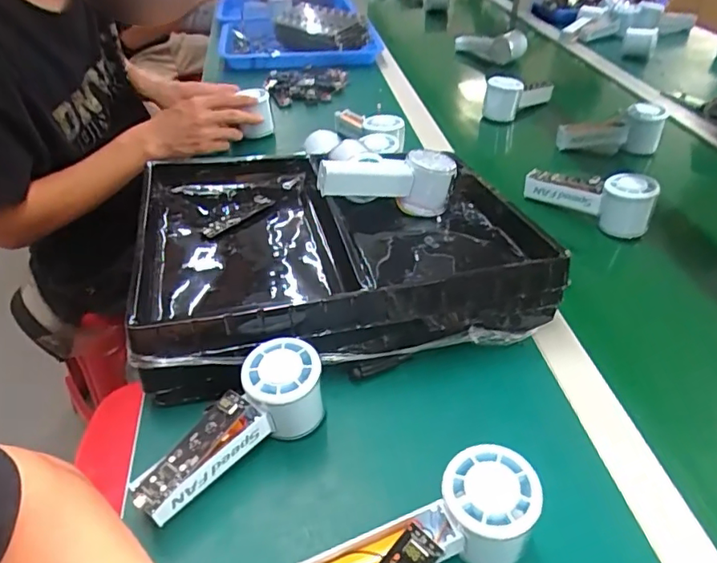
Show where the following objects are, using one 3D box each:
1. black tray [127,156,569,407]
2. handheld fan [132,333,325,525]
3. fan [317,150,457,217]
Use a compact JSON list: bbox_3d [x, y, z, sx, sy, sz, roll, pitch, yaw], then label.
[{"bbox_3d":[-0.015,-0.039,0.548,0.376,0.078,0.285,-9,40,-12],"label":"black tray"},{"bbox_3d":[-0.092,0.105,0.384,0.147,0.065,0.055,-27,47,-30],"label":"handheld fan"},{"bbox_3d":[0.034,-0.109,0.588,0.157,0.054,0.047,-4,39,-6],"label":"fan"}]

